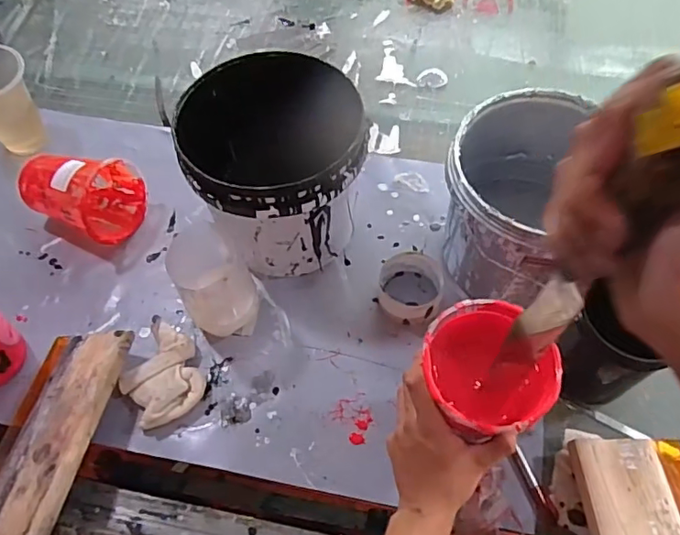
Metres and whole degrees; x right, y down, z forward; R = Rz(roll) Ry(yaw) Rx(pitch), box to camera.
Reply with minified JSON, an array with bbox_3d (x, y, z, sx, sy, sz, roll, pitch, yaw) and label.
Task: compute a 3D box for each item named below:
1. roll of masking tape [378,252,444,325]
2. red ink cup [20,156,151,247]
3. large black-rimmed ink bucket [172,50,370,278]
[{"bbox_3d":[0.091,0.026,0.704,0.081,0.032,0.098,10,61,6],"label":"roll of masking tape"},{"bbox_3d":[-0.355,-0.108,0.761,0.145,0.107,0.116,24,63,13],"label":"red ink cup"},{"bbox_3d":[-0.074,-0.112,0.685,0.195,0.206,0.195,0,60,0],"label":"large black-rimmed ink bucket"}]

